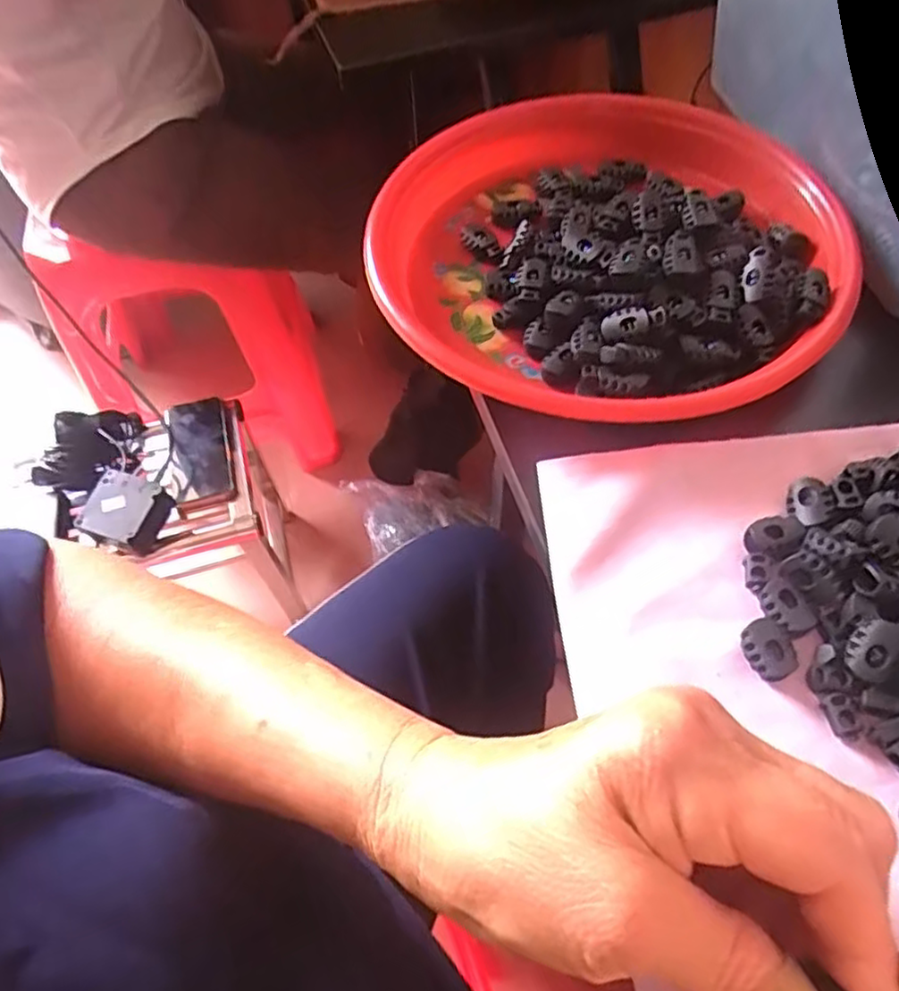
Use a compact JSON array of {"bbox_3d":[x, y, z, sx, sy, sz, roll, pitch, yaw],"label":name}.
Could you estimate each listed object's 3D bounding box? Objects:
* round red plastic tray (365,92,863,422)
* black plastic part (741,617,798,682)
[{"bbox_3d":[0.079,-0.131,0.351,0.230,0.036,0.232,-2,58,2],"label":"round red plastic tray"},{"bbox_3d":[0.117,0.056,0.248,0.016,0.006,0.020,-22,60,-10],"label":"black plastic part"}]

